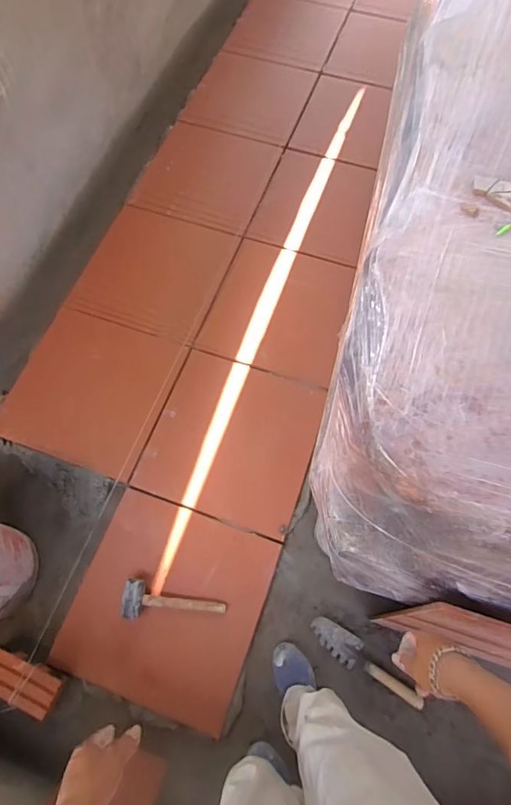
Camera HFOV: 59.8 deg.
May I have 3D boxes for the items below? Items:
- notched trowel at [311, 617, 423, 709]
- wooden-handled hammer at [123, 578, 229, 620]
[{"bbox_3d":[0.297,0.694,1.188,0.339,0.054,0.078,33,72,12],"label":"notched trowel"},{"bbox_3d":[-0.223,0.543,1.228,0.276,0.074,0.099,1,69,1],"label":"wooden-handled hammer"}]

